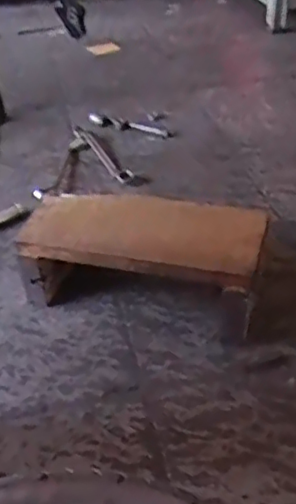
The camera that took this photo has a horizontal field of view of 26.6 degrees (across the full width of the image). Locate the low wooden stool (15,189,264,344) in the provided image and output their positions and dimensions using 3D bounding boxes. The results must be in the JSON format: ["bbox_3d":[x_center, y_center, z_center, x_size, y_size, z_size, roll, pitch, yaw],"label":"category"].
[{"bbox_3d":[-0.004,0.004,0.870,0.308,0.112,0.159,9,38,13],"label":"low wooden stool"}]

